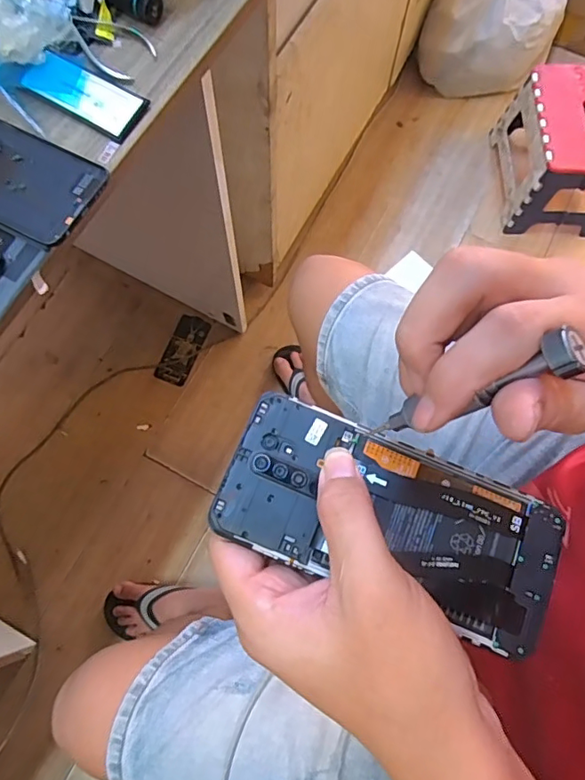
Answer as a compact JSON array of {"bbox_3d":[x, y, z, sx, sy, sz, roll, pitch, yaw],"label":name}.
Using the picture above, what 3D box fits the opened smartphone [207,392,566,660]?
[{"bbox_3d":[0.047,0.060,0.248,0.156,0.004,0.071,21,73,2],"label":"opened smartphone"}]

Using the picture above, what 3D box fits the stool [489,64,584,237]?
[{"bbox_3d":[0.607,-0.533,1.195,0.223,0.224,0.282,-1,73,-2],"label":"stool"}]

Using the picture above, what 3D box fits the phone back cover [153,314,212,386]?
[{"bbox_3d":[-0.239,-0.089,1.154,0.070,0.012,0.162,21,73,4],"label":"phone back cover"}]

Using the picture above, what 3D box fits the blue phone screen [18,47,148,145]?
[{"bbox_3d":[-0.161,-0.231,0.411,0.092,0.009,0.041,31,79,3],"label":"blue phone screen"}]

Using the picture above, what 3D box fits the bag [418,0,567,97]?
[{"bbox_3d":[0.488,-0.890,1.282,0.291,0.223,0.275,34,75,8],"label":"bag"}]

